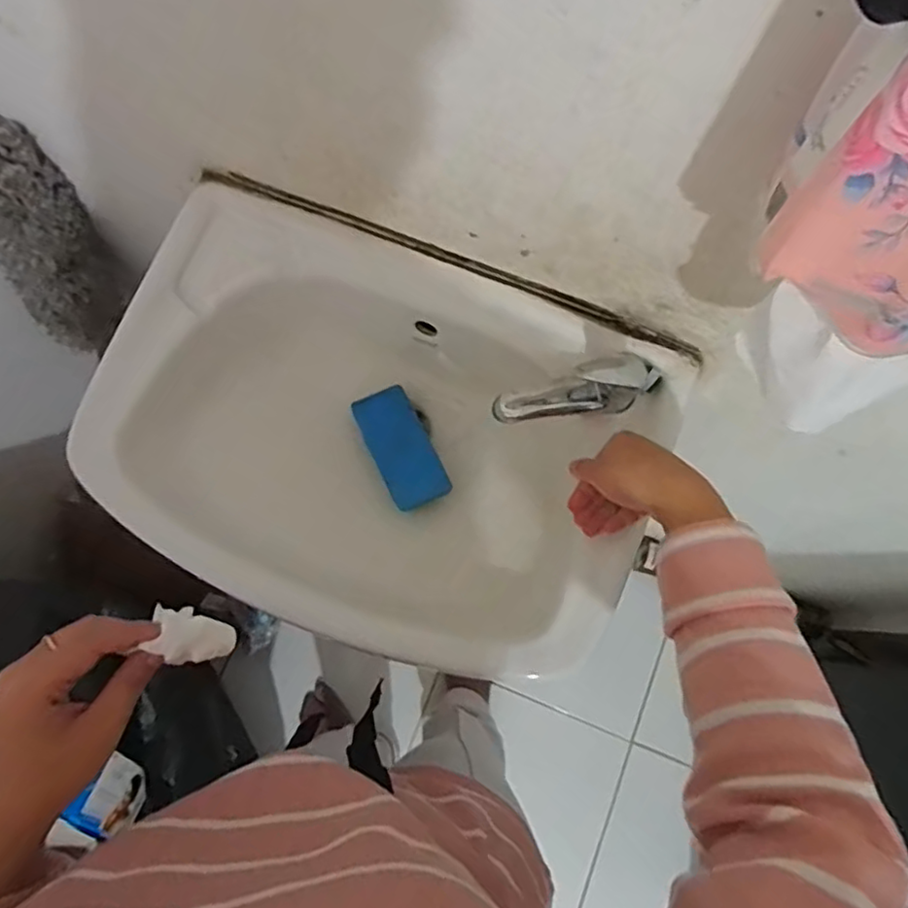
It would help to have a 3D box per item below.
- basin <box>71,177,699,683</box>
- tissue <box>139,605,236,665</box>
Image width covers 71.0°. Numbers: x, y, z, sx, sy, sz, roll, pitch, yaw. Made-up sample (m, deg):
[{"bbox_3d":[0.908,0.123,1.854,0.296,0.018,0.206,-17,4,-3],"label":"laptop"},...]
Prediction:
[{"bbox_3d":[-0.073,-0.026,0.614,0.482,0.160,0.304,19,77,4],"label":"basin"},{"bbox_3d":[-0.155,0.107,0.372,0.016,0.053,0.029,15,73,44],"label":"tissue"}]

